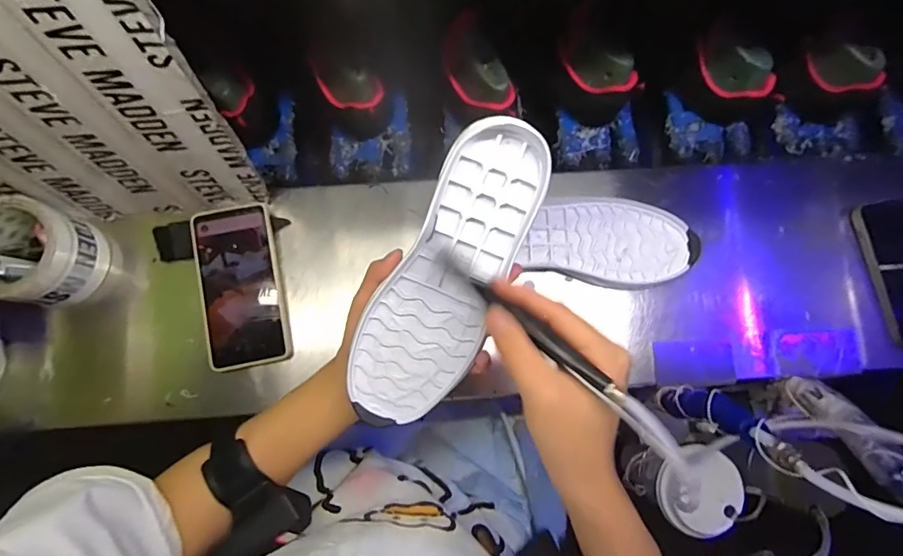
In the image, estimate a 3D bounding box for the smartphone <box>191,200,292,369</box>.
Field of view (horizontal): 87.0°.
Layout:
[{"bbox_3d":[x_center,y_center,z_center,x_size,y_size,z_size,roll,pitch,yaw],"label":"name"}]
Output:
[{"bbox_3d":[-0.217,0.008,0.490,0.079,0.008,0.164,-12,82,-5],"label":"smartphone"}]

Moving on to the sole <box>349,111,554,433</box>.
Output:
[{"bbox_3d":[-0.002,0.001,0.361,0.083,0.020,0.239,28,98,8],"label":"sole"}]

